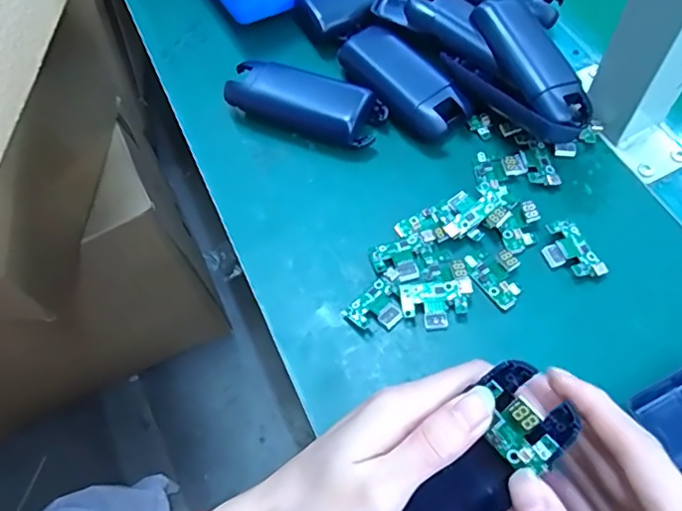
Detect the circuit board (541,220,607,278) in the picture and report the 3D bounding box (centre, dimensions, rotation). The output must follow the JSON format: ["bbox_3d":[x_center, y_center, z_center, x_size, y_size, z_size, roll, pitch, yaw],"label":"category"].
[{"bbox_3d":[0.135,-0.001,0.333,0.025,0.010,0.039,-25,63,-9],"label":"circuit board"}]

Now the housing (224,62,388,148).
[{"bbox_3d":[-0.025,-0.107,0.396,0.109,0.026,0.038,21,65,15],"label":"housing"}]

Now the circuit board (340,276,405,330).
[{"bbox_3d":[0.021,0.032,0.331,0.032,0.007,0.026,-38,65,-15],"label":"circuit board"}]

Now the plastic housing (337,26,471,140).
[{"bbox_3d":[0.042,-0.122,0.390,0.048,0.022,0.100,-33,64,-13],"label":"plastic housing"}]

